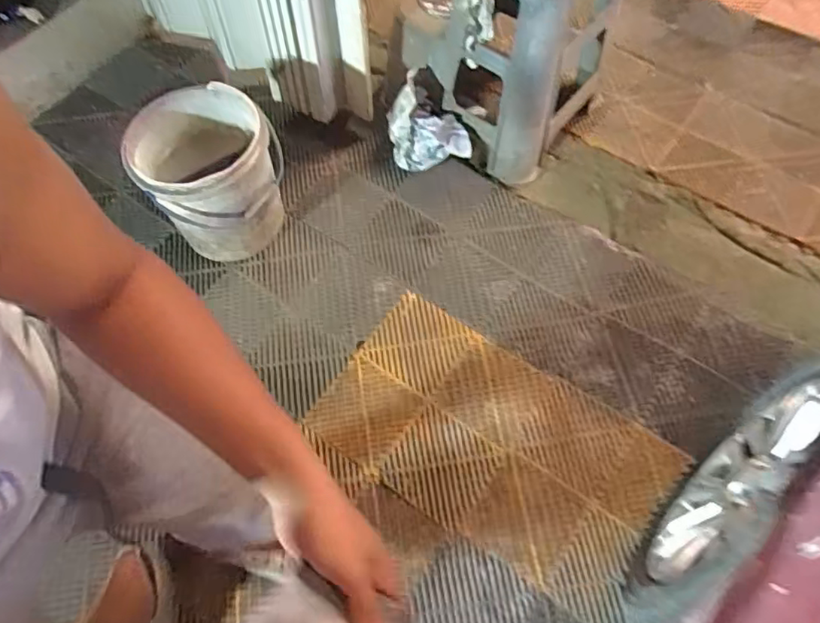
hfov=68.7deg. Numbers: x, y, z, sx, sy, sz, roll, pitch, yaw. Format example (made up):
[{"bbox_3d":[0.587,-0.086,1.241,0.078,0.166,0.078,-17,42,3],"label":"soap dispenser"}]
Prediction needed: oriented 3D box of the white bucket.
[{"bbox_3d":[-0.450,-0.307,1.369,0.295,0.279,0.313,0,61,0],"label":"white bucket"}]

